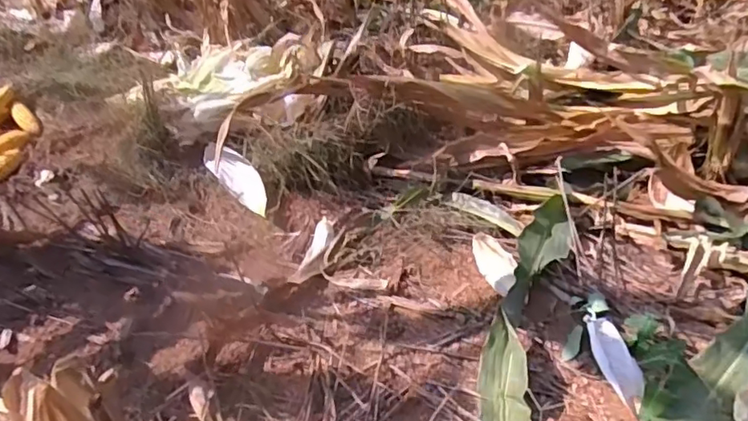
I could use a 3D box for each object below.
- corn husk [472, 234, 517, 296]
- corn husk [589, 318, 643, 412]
[{"bbox_3d":[0.221,0.096,1.078,0.051,0.060,0.164,-11,36,-10],"label":"corn husk"},{"bbox_3d":[0.378,0.235,0.899,0.056,0.034,0.142,-11,40,-9],"label":"corn husk"}]

